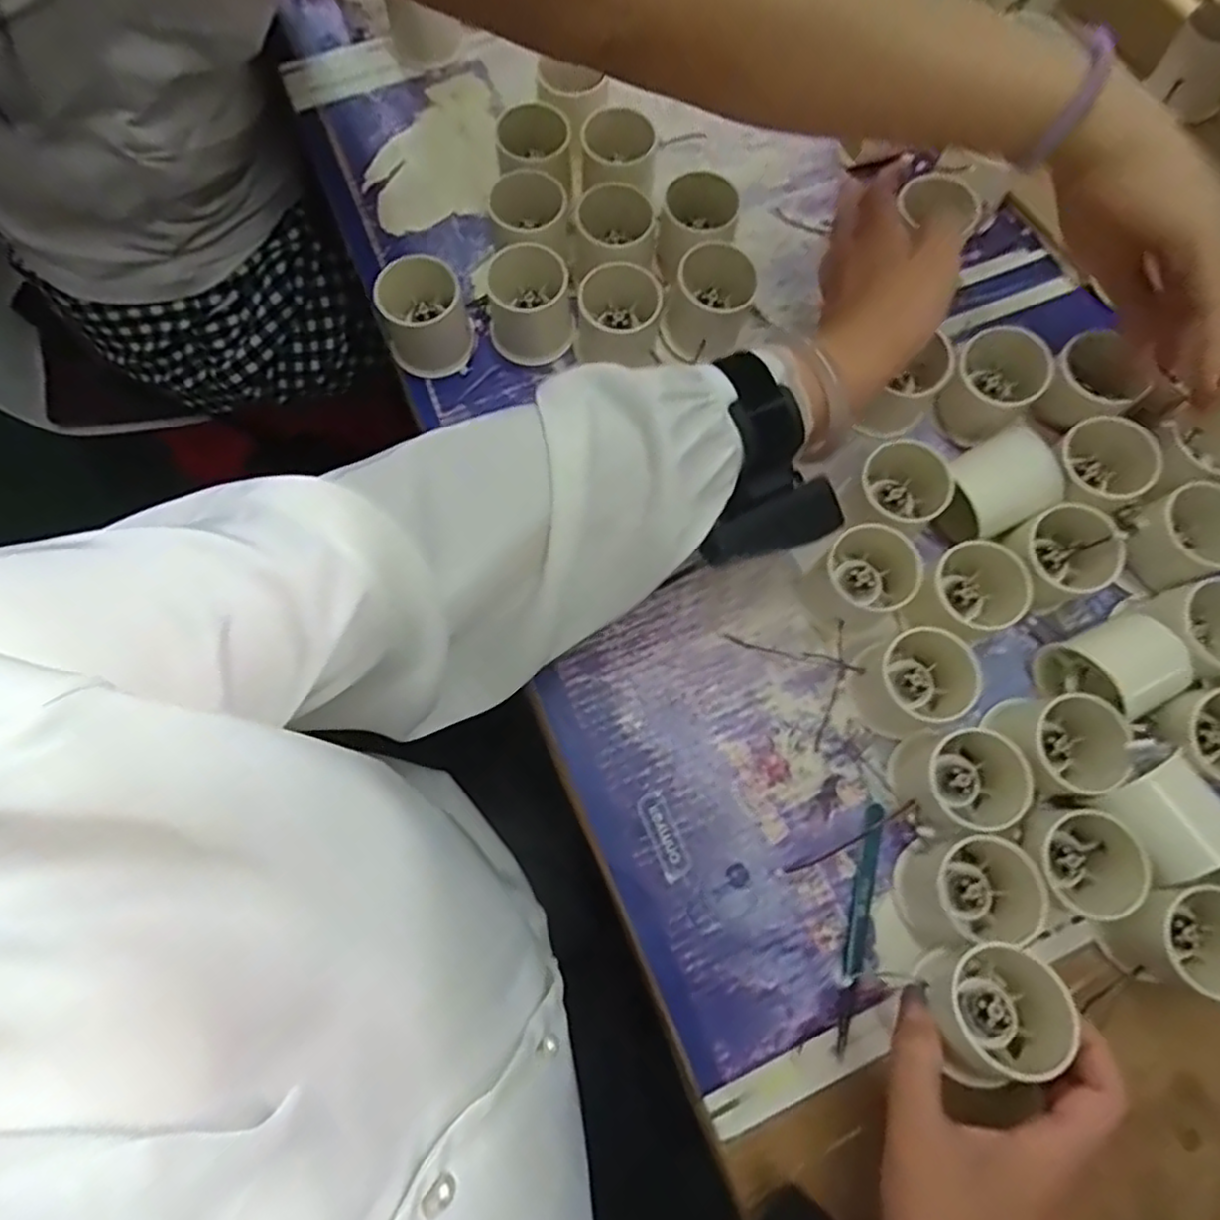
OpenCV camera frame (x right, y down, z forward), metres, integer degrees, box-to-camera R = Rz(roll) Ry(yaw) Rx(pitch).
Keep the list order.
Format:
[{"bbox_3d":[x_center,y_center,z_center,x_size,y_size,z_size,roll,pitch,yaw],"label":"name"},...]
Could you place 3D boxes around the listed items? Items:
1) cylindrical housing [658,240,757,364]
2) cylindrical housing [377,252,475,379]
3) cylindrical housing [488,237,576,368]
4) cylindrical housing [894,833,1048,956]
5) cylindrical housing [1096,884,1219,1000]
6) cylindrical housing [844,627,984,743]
[{"bbox_3d":[0.063,-0.196,0.442,0.050,0.055,0.054,0,75,0],"label":"cylindrical housing"},{"bbox_3d":[-0.117,-0.184,0.435,0.053,0.053,0.051,0,75,0],"label":"cylindrical housing"},{"bbox_3d":[-0.053,-0.199,0.441,0.053,0.047,0.048,-12,76,-3],"label":"cylindrical housing"},{"bbox_3d":[0.189,0.145,0.353,0.065,0.044,0.054,-11,76,-3],"label":"cylindrical housing"},{"bbox_3d":[0.291,0.165,0.346,0.052,0.049,0.050,0,75,0],"label":"cylindrical housing"},{"bbox_3d":[0.172,0.041,0.382,0.064,0.042,0.054,-25,77,-6],"label":"cylindrical housing"}]

